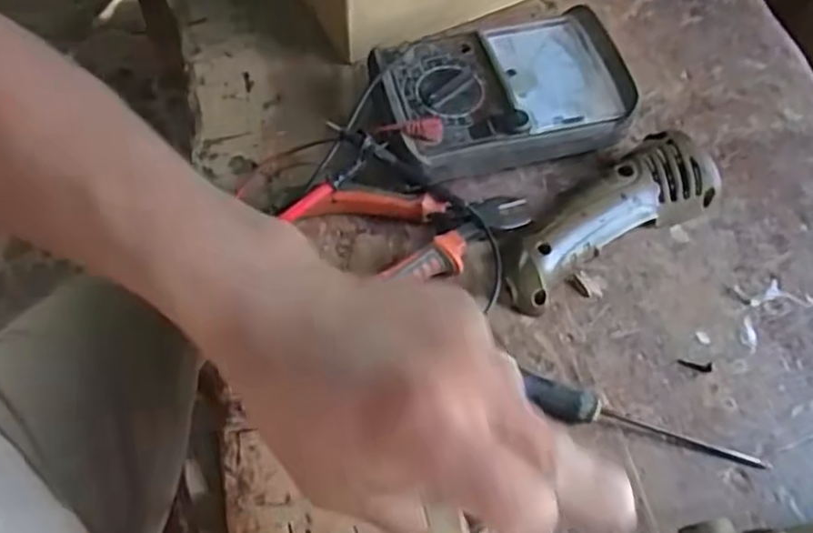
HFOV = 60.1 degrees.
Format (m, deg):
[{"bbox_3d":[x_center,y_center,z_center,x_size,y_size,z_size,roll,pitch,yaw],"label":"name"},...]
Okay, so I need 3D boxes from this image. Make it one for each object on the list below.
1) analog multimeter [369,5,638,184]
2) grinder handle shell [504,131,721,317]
[{"bbox_3d":[0.063,-0.114,0.487,0.169,0.052,0.106,-12,61,-10],"label":"analog multimeter"},{"bbox_3d":[0.127,-0.031,0.451,0.158,0.032,0.054,-30,65,-19],"label":"grinder handle shell"}]

